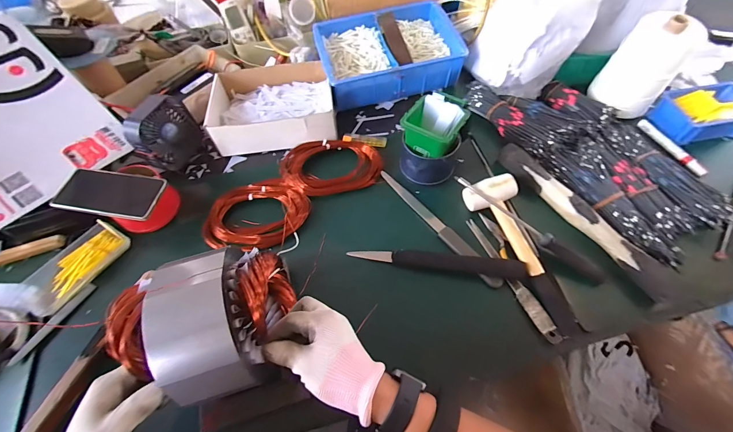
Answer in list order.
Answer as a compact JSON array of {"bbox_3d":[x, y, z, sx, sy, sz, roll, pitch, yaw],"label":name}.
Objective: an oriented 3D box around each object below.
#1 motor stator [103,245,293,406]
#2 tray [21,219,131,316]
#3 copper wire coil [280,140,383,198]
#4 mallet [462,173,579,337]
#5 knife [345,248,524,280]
[{"bbox_3d":[-0.164,0.122,0.345,0.153,0.127,0.126,-14,61,-5],"label":"motor stator"},{"bbox_3d":[-0.472,0.077,0.537,0.086,0.020,0.140,29,64,19],"label":"tray"},{"bbox_3d":[-0.068,-0.097,0.609,0.191,0.033,0.127,0,59,3],"label":"copper wire coil"},{"bbox_3d":[0.227,0.054,0.495,0.083,0.051,0.259,-12,59,-4],"label":"mallet"},{"bbox_3d":[0.108,0.069,0.506,0.262,0.024,0.029,7,61,7],"label":"knife"}]

